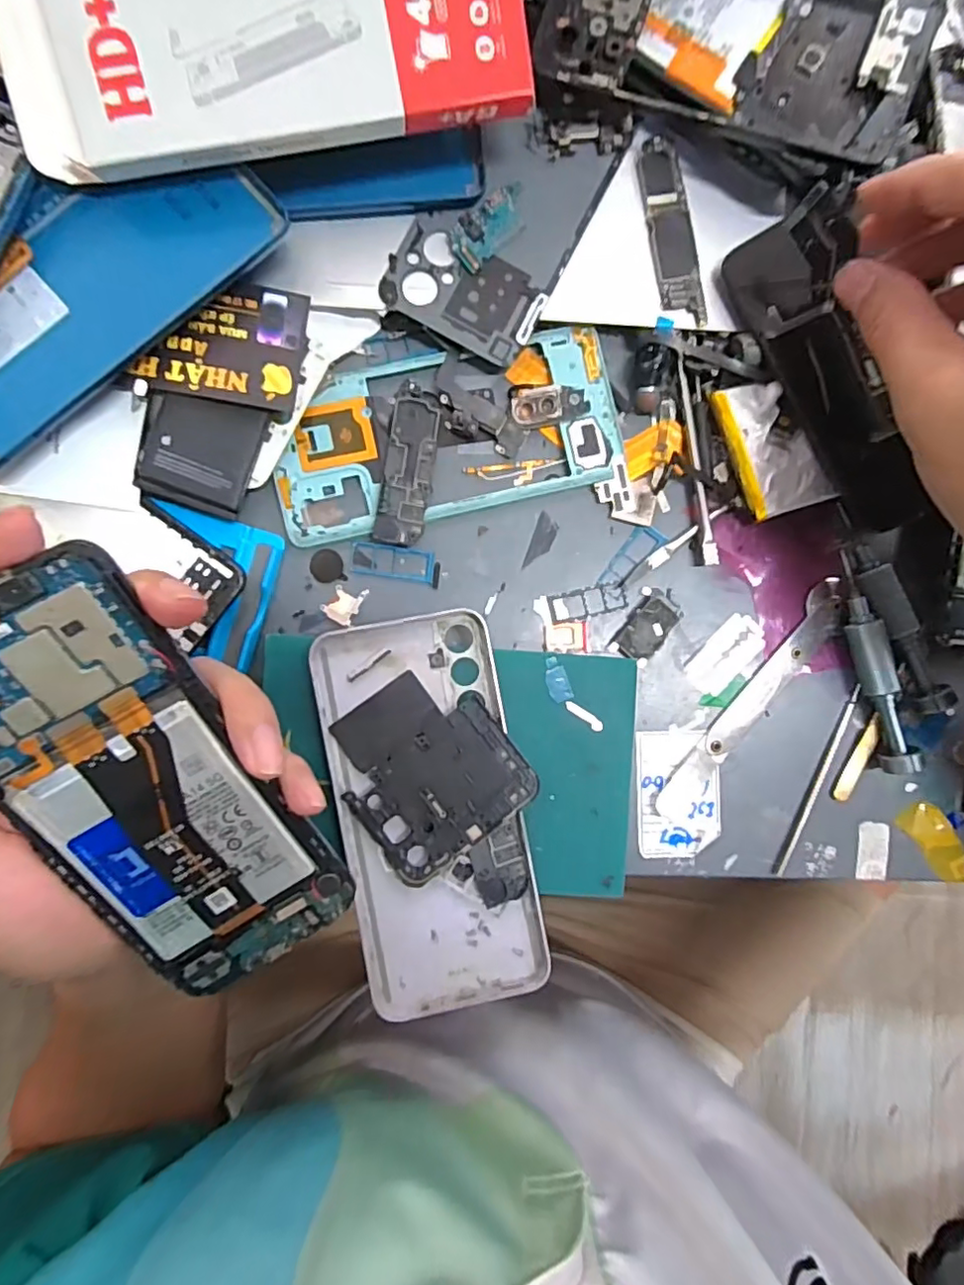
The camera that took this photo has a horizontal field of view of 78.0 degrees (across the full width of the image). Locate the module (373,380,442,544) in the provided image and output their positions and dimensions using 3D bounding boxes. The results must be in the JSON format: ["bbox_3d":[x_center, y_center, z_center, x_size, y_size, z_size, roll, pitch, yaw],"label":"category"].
[{"bbox_3d":[-0.033,-0.083,0.277,0.022,0.009,0.075,9,87,-3],"label":"module"}]

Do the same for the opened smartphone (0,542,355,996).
[{"bbox_3d":[-0.112,0.052,0.201,0.070,0.004,0.160,-31,111,-7],"label":"opened smartphone"}]

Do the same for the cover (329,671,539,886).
[{"bbox_3d":[-0.024,0.054,0.258,0.071,0.008,0.076,-36,91,-4],"label":"cover"}]

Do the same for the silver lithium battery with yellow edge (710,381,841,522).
[{"bbox_3d":[0.137,-0.093,0.281,0.038,0.008,0.063,-18,89,-4],"label":"silver lithium battery with yellow edge"}]

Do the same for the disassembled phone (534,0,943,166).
[{"bbox_3d":[0.105,-0.258,0.254,0.156,0.010,0.071,20,95,4],"label":"disassembled phone"}]

